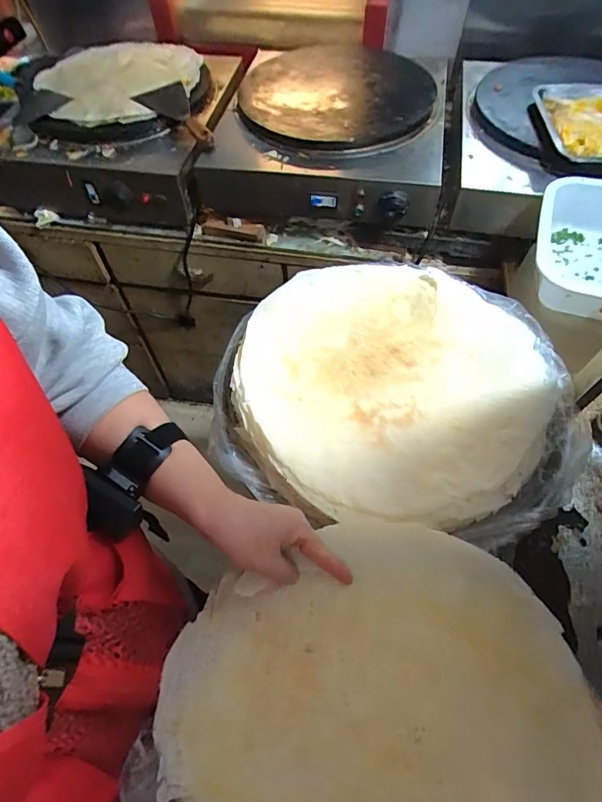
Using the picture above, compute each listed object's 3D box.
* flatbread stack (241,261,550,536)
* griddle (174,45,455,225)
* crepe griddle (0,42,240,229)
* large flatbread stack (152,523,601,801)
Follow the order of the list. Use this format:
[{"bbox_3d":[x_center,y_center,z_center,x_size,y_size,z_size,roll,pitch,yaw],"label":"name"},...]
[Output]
[{"bbox_3d":[0.110,-0.032,0.519,0.362,0.050,0.358,5,61,5],"label":"flatbread stack"},{"bbox_3d":[0.037,-0.582,0.909,0.514,0.160,0.451,11,59,9],"label":"griddle"},{"bbox_3d":[-0.380,-0.613,0.971,0.398,0.156,0.468,4,59,6],"label":"crepe griddle"},{"bbox_3d":[0.071,0.303,0.334,0.340,0.043,0.383,-13,61,-5],"label":"large flatbread stack"}]

